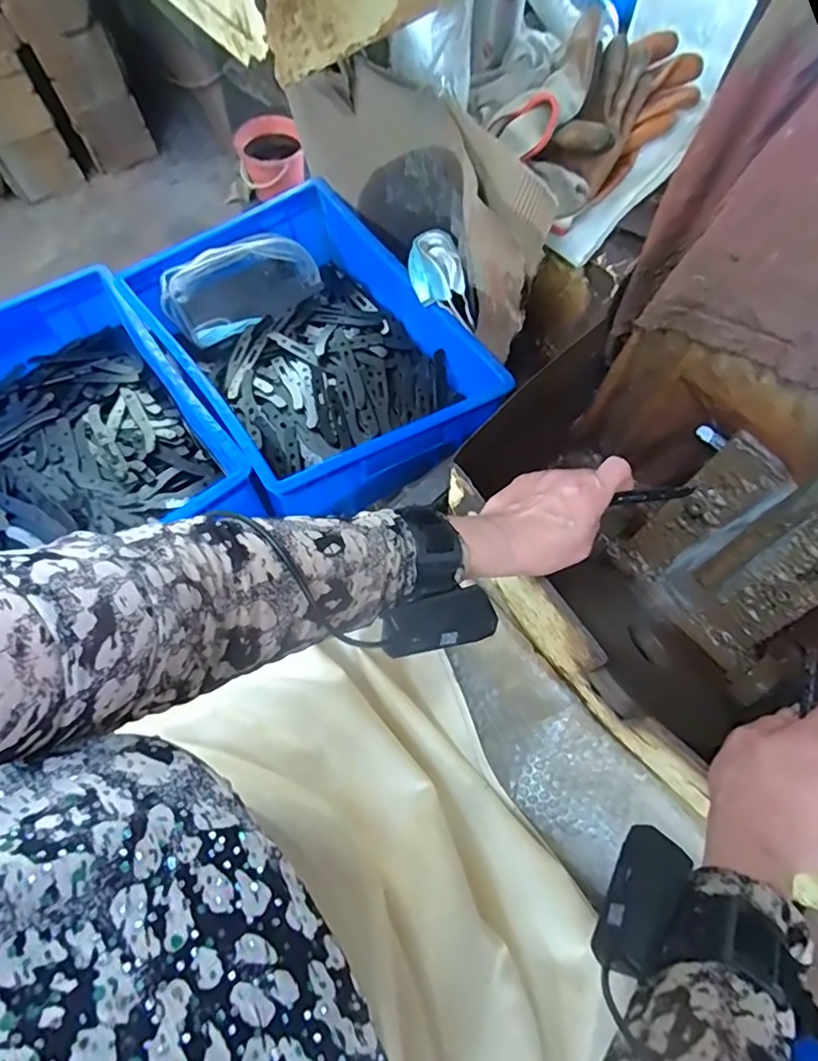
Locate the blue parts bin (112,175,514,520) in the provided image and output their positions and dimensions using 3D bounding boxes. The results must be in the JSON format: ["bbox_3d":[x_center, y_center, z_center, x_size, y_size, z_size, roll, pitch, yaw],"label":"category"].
[{"bbox_3d":[-0.116,-0.227,0.708,0.300,0.121,0.406,-30,72,-12],"label":"blue parts bin"}]

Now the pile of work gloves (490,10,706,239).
[{"bbox_3d":[0.173,-0.395,0.542,0.126,0.069,0.211,38,72,13],"label":"pile of work gloves"}]

